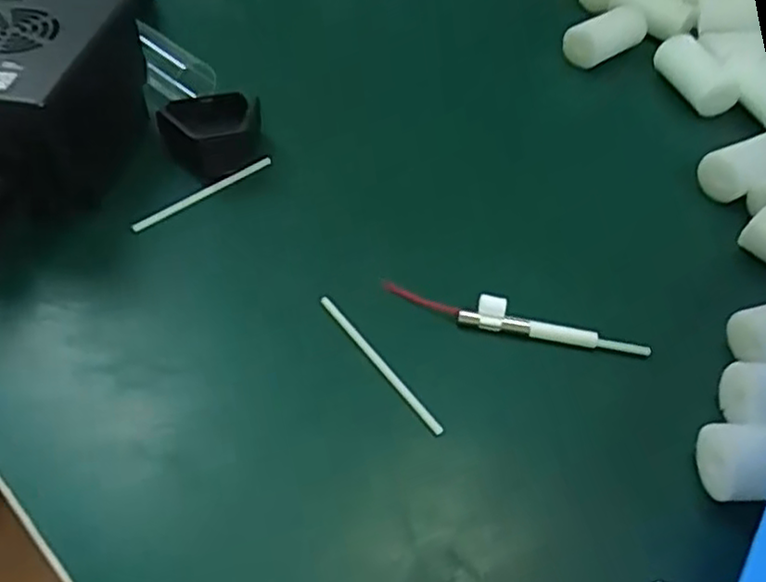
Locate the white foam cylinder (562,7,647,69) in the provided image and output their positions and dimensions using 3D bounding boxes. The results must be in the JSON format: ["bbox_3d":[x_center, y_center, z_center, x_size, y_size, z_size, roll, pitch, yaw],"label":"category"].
[{"bbox_3d":[0.110,-0.124,0.345,0.045,0.019,0.014,-23,54,-23],"label":"white foam cylinder"}]

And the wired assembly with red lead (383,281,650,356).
[{"bbox_3d":[0.042,0.009,0.228,0.085,0.007,0.009,11,48,5],"label":"wired assembly with red lead"}]

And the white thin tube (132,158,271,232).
[{"bbox_3d":[-0.067,-0.037,0.262,0.060,0.004,0.004,-34,59,-30],"label":"white thin tube"}]

